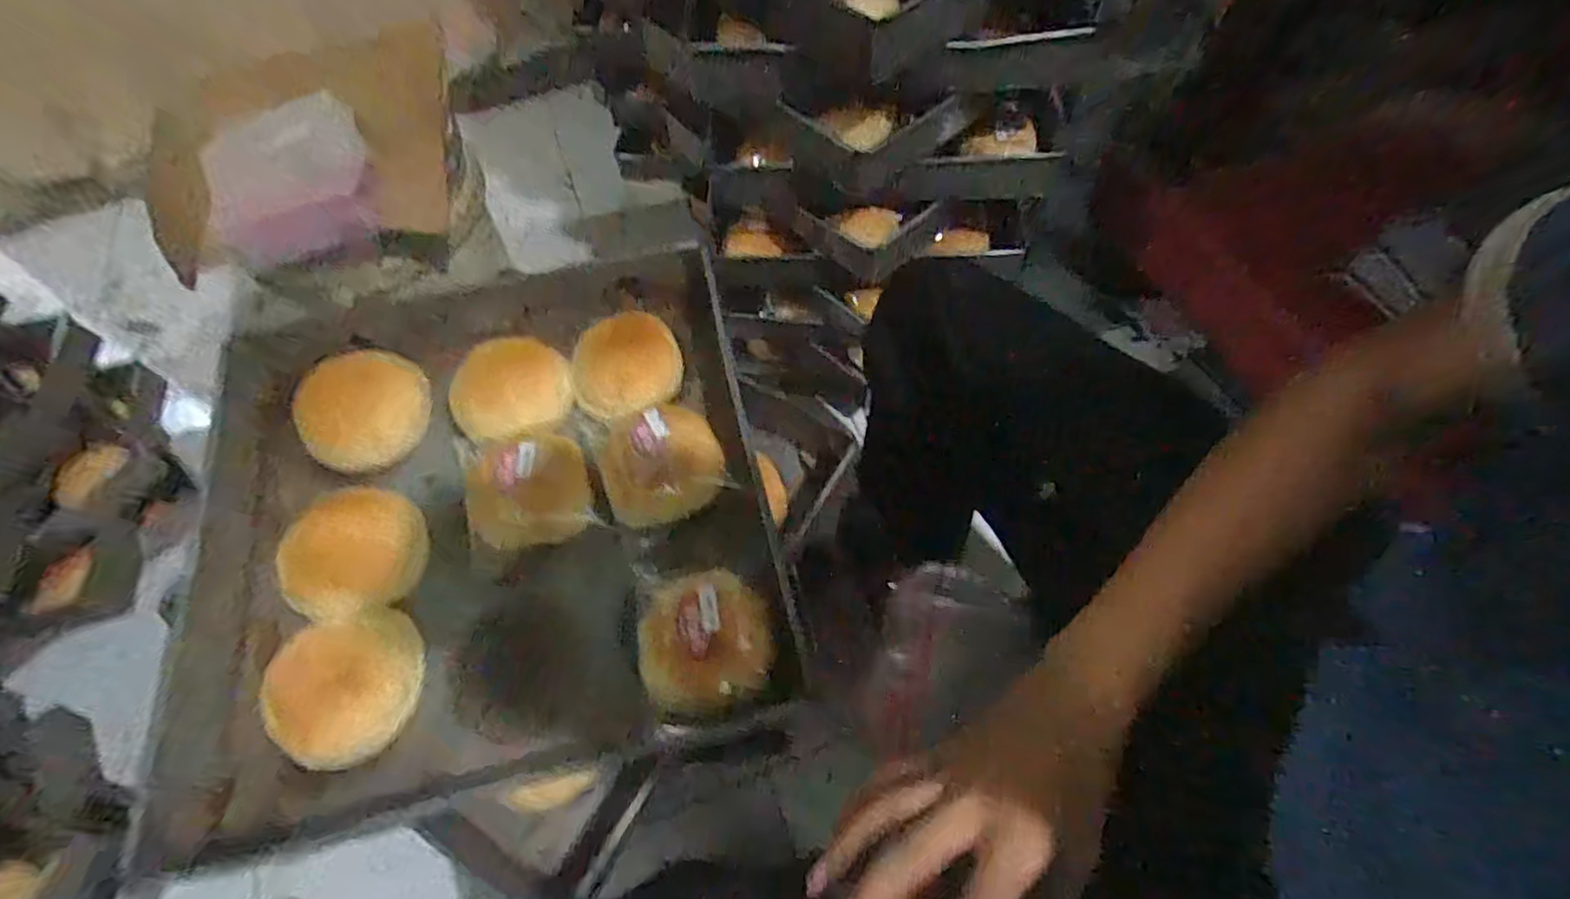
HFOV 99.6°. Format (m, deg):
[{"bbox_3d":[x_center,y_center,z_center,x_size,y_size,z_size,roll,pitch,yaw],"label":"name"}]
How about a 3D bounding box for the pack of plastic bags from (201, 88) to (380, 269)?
[{"bbox_3d":[-0.543,-0.307,0.733,0.160,0.059,0.242,-23,62,-10],"label":"pack of plastic bags"}]

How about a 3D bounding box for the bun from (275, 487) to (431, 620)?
[{"bbox_3d":[-0.324,0.077,0.497,0.086,0.042,0.105,26,65,16],"label":"bun"}]

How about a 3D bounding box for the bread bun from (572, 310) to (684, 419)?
[{"bbox_3d":[-0.137,-0.073,0.574,0.097,0.033,0.089,-1,60,2],"label":"bread bun"}]

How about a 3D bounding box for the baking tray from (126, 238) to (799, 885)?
[{"bbox_3d":[-0.235,0.042,0.532,0.436,0.082,0.424,-13,65,-4],"label":"baking tray"}]

